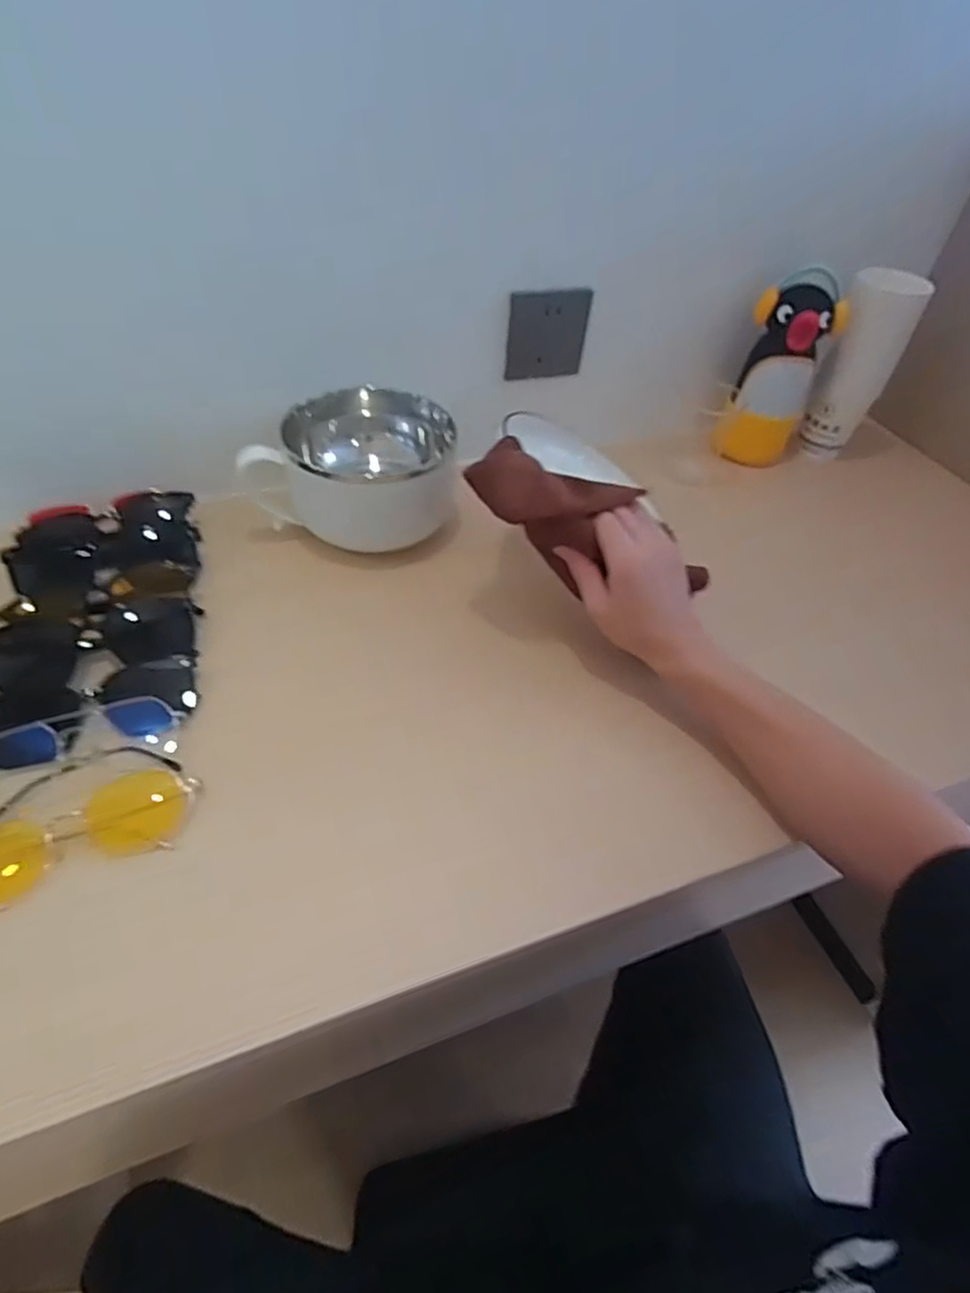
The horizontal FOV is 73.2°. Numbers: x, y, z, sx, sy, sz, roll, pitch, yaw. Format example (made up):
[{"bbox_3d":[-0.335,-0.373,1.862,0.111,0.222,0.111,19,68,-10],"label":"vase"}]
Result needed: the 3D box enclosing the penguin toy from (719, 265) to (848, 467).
[{"bbox_3d":[0.314,-0.293,0.705,0.084,0.185,0.068,24,49,15],"label":"penguin toy"}]

